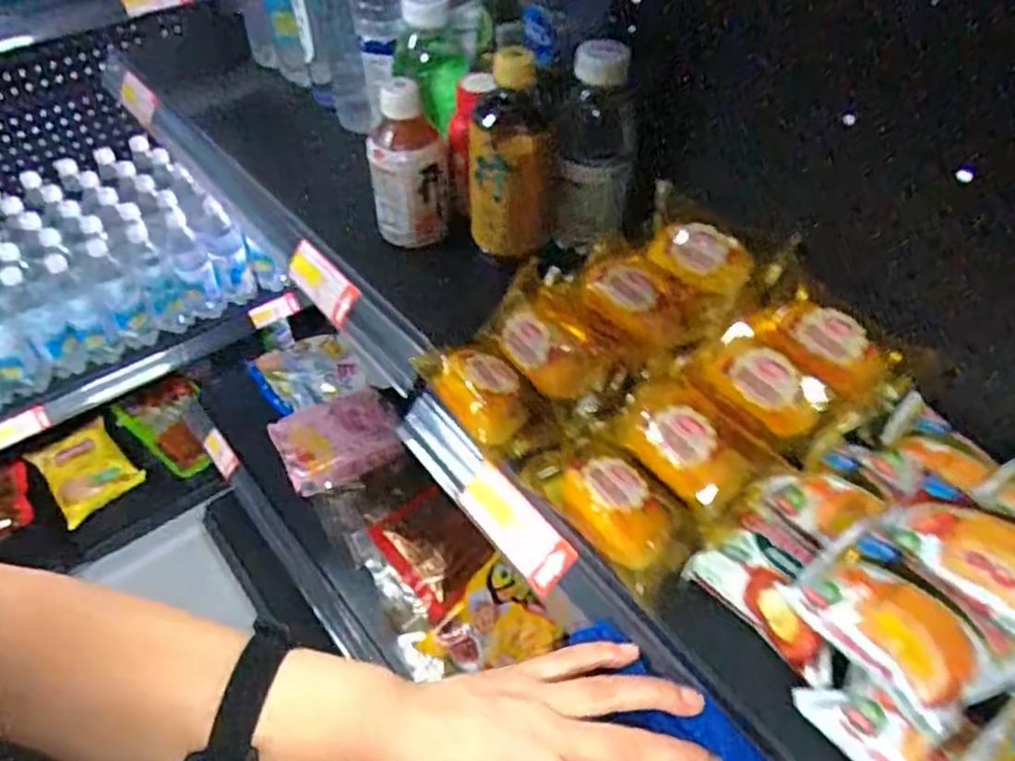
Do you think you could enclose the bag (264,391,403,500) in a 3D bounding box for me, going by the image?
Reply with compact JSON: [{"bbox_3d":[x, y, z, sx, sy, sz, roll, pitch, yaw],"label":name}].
[{"bbox_3d":[-0.290,0.094,1.258,0.202,0.039,0.171,-24,54,-19],"label":"bag"}]

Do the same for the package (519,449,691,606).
[{"bbox_3d":[0.066,0.076,0.464,0.110,0.036,0.058,37,59,27],"label":"package"}]

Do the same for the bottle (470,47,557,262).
[{"bbox_3d":[0.003,-0.178,0.591,0.072,0.157,0.060,-1,49,0],"label":"bottle"}]

